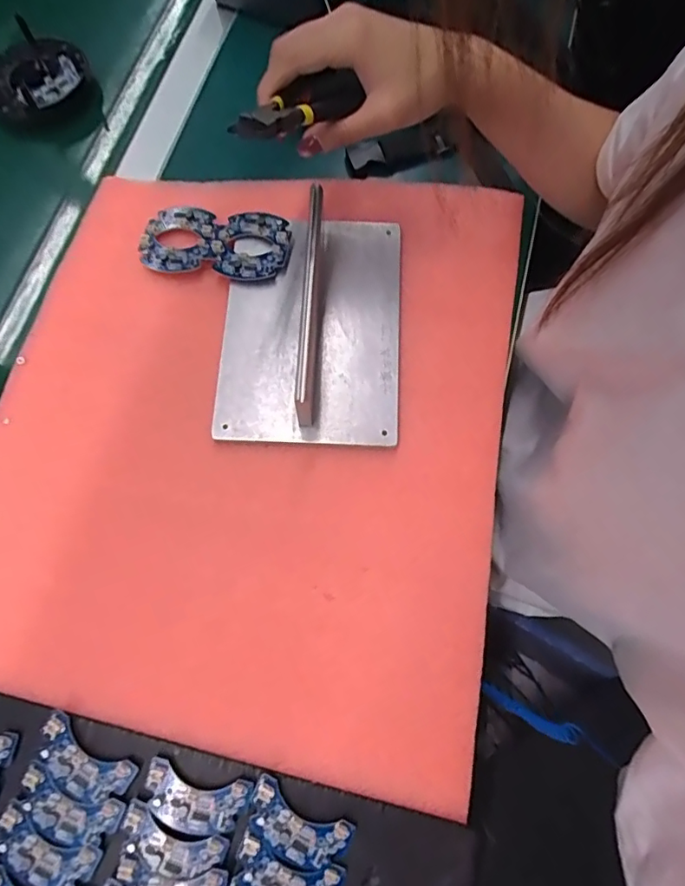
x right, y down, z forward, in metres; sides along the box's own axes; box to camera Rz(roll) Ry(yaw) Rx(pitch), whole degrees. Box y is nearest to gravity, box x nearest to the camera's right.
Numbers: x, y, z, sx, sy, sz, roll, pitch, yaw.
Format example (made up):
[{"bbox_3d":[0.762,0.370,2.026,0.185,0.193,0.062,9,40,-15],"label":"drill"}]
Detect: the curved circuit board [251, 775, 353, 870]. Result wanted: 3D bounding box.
[{"bbox_3d":[-0.029,0.237,0.312,0.064,0.009,0.034,26,75,6],"label":"curved circuit board"}]

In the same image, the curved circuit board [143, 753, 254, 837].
[{"bbox_3d":[-0.091,0.221,0.315,0.064,0.010,0.034,13,74,2],"label":"curved circuit board"}]

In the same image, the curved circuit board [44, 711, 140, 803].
[{"bbox_3d":[-0.165,0.202,0.319,0.065,0.012,0.033,31,75,7],"label":"curved circuit board"}]

